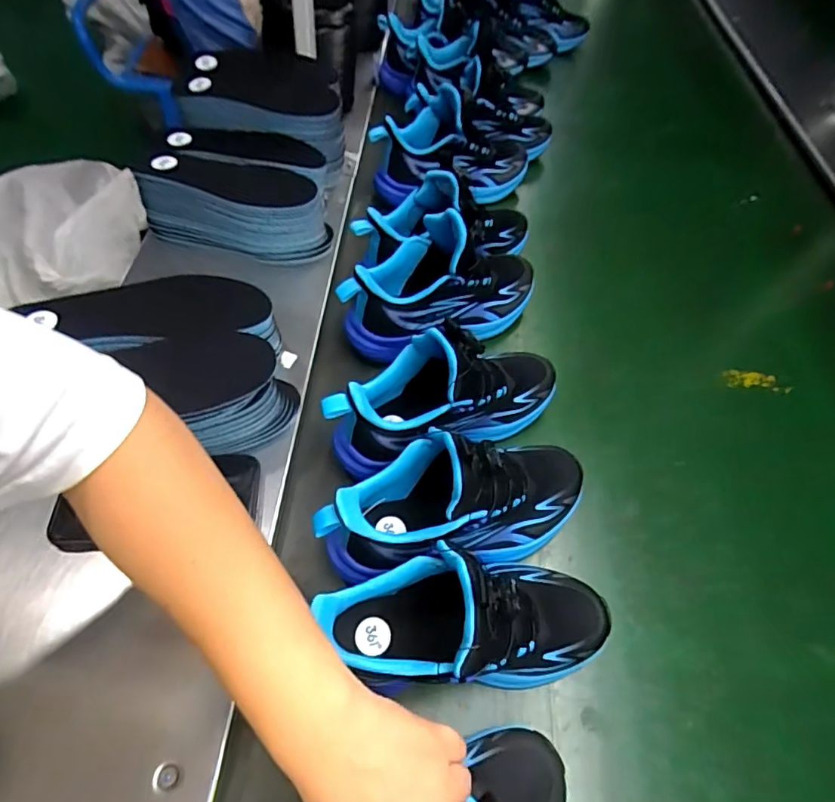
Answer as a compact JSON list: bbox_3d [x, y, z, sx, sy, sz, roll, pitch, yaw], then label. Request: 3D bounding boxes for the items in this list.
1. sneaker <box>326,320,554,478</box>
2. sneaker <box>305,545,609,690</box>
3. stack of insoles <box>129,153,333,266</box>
[{"bbox_3d":[0.032,-0.006,0.509,0.243,0.141,0.085,-16,59,-16],"label":"sneaker"},{"bbox_3d":[0.043,0.156,0.377,0.211,0.155,0.081,-3,56,-7],"label":"sneaker"},{"bbox_3d":[-0.221,-0.237,0.643,0.220,0.088,0.080,14,56,4],"label":"stack of insoles"}]

